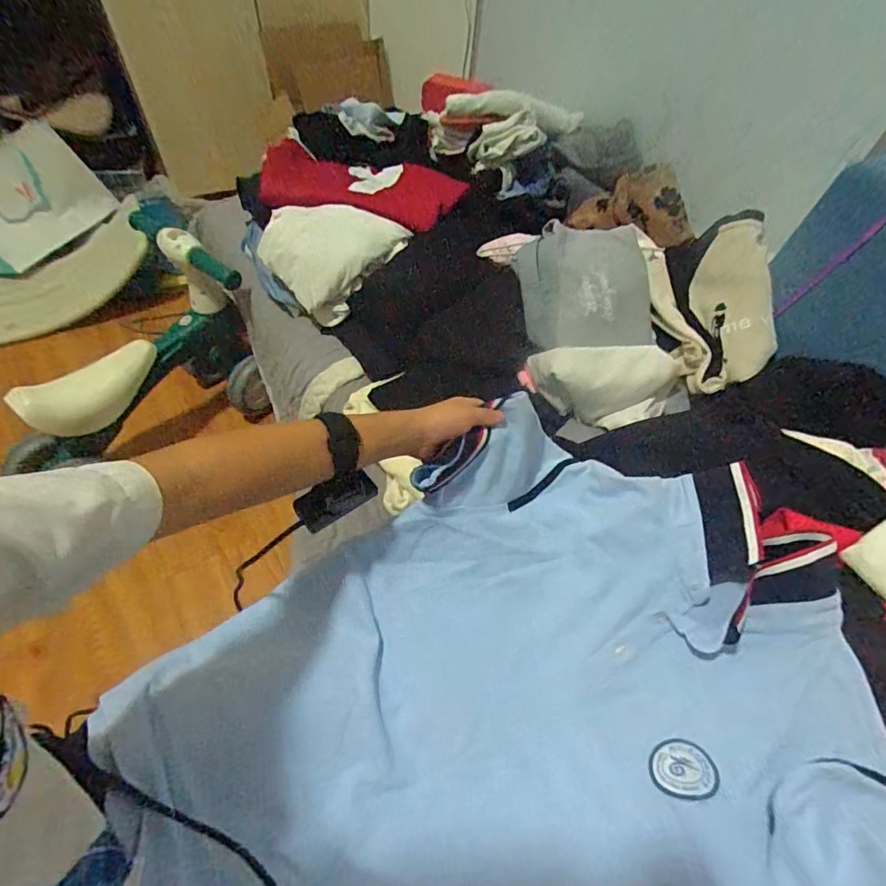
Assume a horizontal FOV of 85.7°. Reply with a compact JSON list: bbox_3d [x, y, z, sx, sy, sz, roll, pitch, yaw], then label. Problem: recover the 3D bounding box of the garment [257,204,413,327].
[{"bbox_3d":[-0.173,-0.300,0.765,0.186,0.117,0.163,-35,64,-26],"label":"garment"}]

